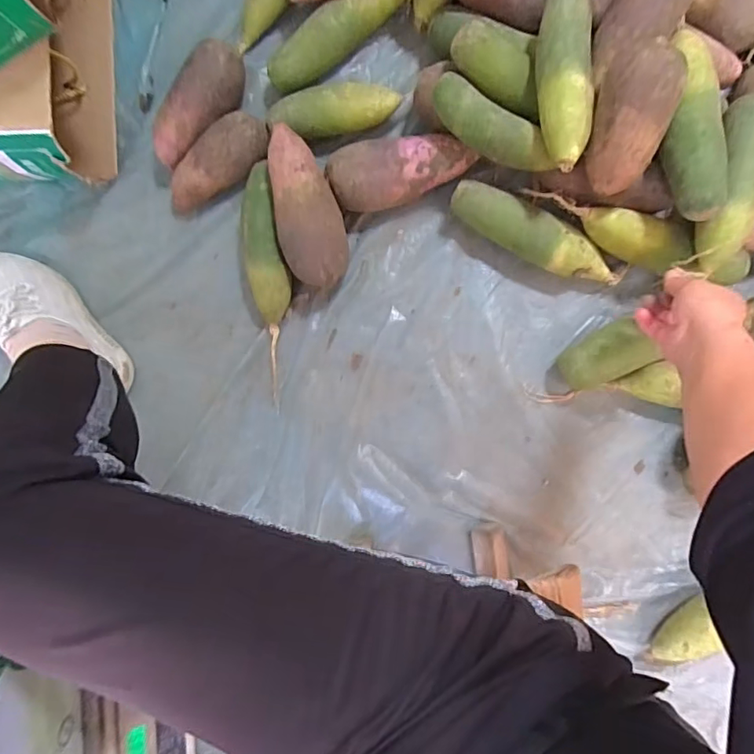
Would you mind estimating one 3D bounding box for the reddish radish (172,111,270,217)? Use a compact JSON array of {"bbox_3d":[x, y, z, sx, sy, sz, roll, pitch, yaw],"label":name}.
[{"bbox_3d":[-0.192,-0.253,0.633,0.069,0.061,0.146,42,92,2],"label":"reddish radish"}]

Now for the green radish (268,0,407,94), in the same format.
[{"bbox_3d":[-0.043,-0.415,0.628,0.206,0.054,0.052,-40,88,2],"label":"green radish"}]

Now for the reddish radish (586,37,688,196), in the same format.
[{"bbox_3d":[0.252,-0.256,0.524,0.066,0.064,0.131,19,132,22],"label":"reddish radish"}]

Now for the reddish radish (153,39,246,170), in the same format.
[{"bbox_3d":[-0.213,-0.324,0.632,0.056,0.069,0.150,37,92,2],"label":"reddish radish"}]

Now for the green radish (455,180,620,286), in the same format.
[{"bbox_3d":[0.182,-0.163,0.616,0.209,0.058,0.051,30,92,3],"label":"green radish"}]

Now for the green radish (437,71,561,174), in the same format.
[{"bbox_3d":[0.125,-0.264,0.567,0.149,0.055,0.047,30,92,3],"label":"green radish"}]

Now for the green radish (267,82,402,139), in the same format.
[{"bbox_3d":[-0.051,-0.315,0.629,0.157,0.056,0.050,-15,89,3],"label":"green radish"}]

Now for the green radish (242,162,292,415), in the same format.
[{"bbox_3d":[-0.130,-0.112,0.636,0.054,0.054,0.274,-9,90,3],"label":"green radish"}]

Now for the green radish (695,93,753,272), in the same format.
[{"bbox_3d":[0.371,-0.204,0.540,0.064,0.057,0.189,17,91,3],"label":"green radish"}]

